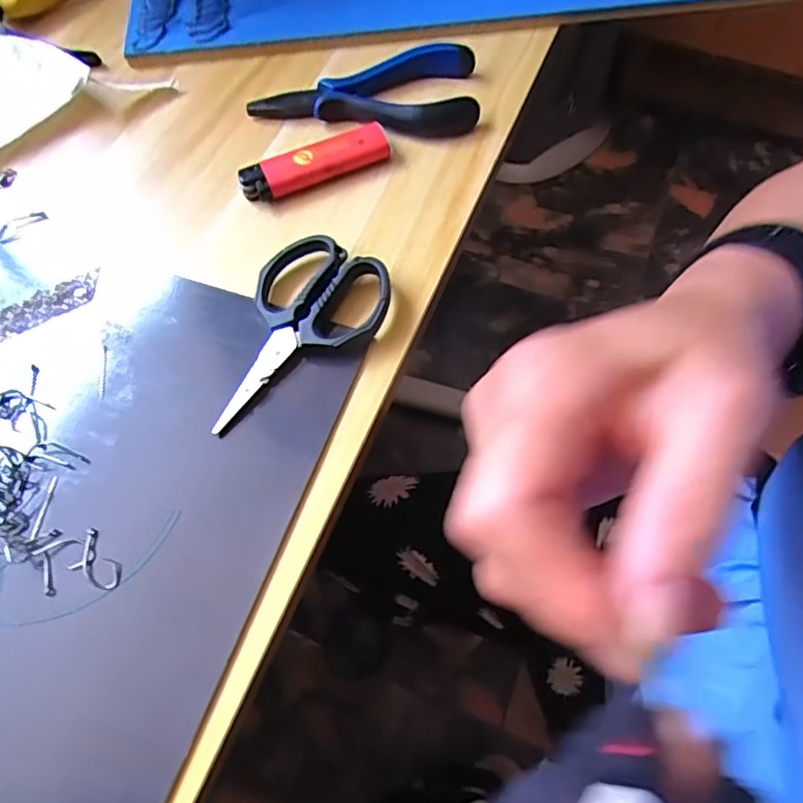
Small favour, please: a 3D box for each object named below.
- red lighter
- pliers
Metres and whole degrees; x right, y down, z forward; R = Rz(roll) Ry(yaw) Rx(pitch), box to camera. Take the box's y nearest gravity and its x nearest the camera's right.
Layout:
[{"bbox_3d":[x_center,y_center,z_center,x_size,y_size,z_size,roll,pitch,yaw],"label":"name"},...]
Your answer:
[{"bbox_3d":[-0.043,-0.120,0.299,0.077,0.014,0.022,-22,64,-7],"label":"red lighter"},{"bbox_3d":[-0.019,-0.171,0.319,0.119,0.017,0.051,4,64,6],"label":"pliers"}]

